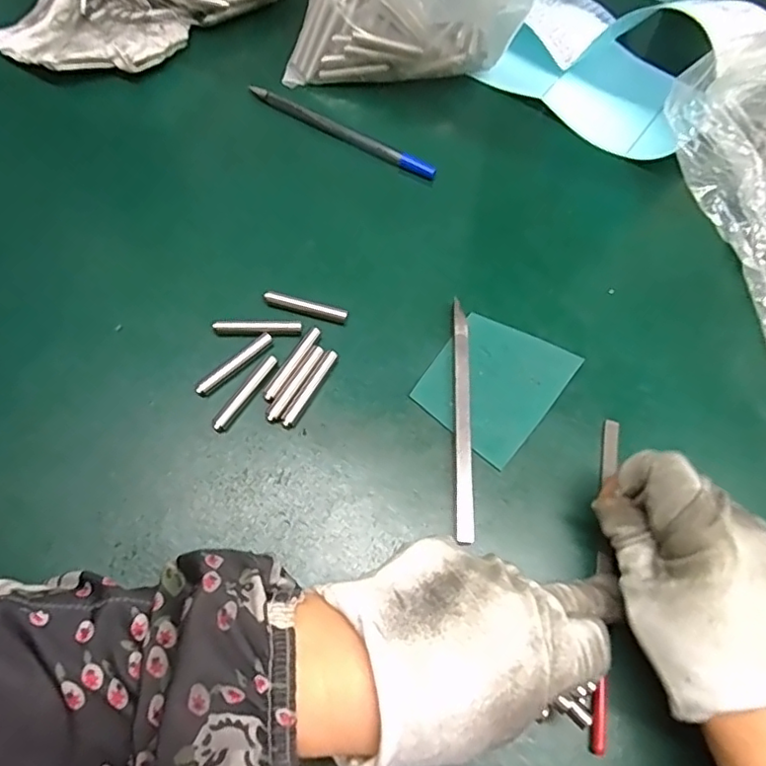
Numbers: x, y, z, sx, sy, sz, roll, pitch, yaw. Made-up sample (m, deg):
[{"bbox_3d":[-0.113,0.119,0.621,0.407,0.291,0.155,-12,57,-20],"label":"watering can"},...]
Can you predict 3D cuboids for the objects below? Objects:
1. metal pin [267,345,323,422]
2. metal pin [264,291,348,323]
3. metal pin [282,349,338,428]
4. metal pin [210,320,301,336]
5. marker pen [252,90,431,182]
[{"bbox_3d":[-0.047,0.000,0.314,0.008,0.006,0.049,27,66,8],"label":"metal pin"},{"bbox_3d":[-0.044,-0.044,0.333,0.048,0.009,0.008,17,65,4],"label":"metal pin"},{"bbox_3d":[-0.039,0.003,0.314,0.007,0.005,0.048,27,66,8],"label":"metal pin"},{"bbox_3d":[-0.070,-0.031,0.327,0.048,0.007,0.008,1,65,-4],"label":"metal pin"},{"bbox_3d":[-0.028,-0.168,0.393,0.142,0.013,0.012,28,66,9],"label":"marker pen"}]

